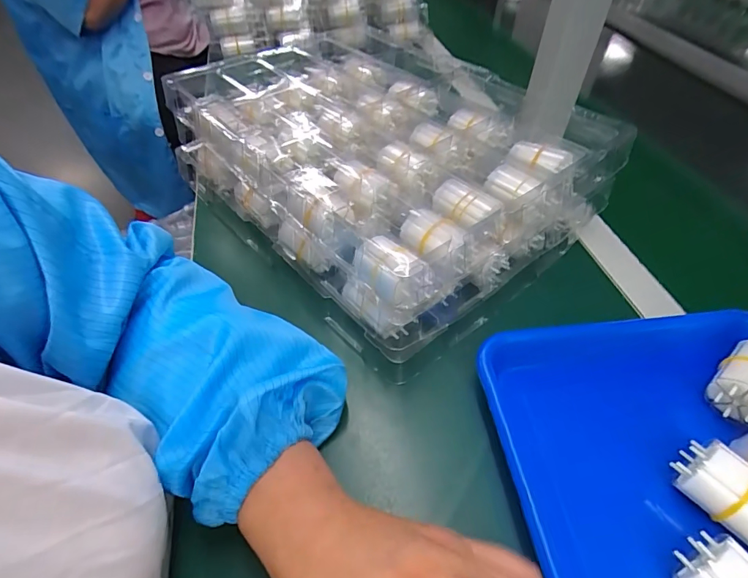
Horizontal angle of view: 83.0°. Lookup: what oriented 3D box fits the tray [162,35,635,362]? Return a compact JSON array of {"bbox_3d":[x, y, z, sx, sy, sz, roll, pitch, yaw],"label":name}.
[{"bbox_3d":[0.003,-0.145,0.464,0.306,0.097,0.392,-32,57,-25],"label":"tray"}]

